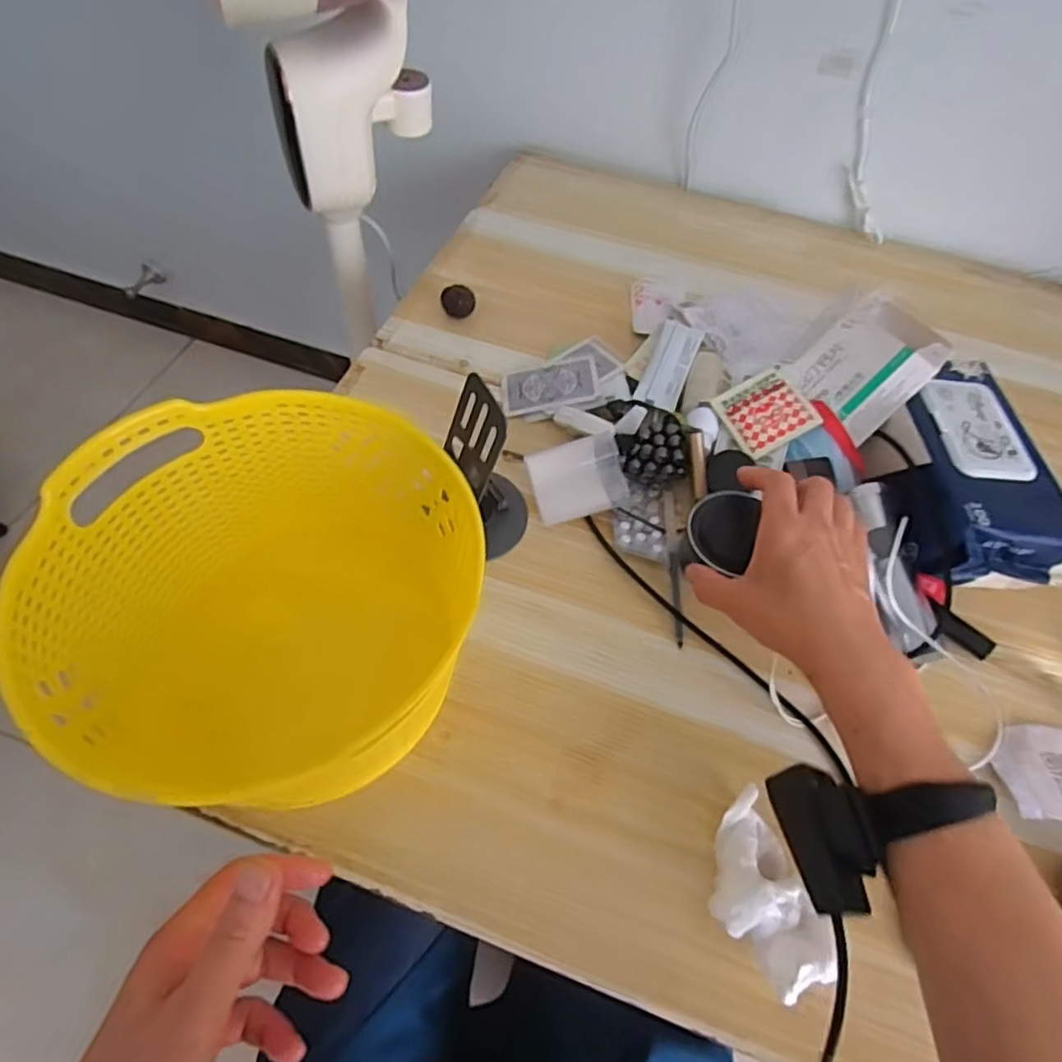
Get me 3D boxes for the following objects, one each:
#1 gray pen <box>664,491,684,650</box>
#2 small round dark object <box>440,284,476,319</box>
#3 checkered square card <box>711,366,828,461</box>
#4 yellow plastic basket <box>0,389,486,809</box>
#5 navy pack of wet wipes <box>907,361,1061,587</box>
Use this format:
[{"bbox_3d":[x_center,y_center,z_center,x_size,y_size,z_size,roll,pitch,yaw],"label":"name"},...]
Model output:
[{"bbox_3d":[0.109,0.025,0.498,0.009,0.011,0.127,3,57,-2],"label":"gray pen"},{"bbox_3d":[-0.070,-0.224,0.637,0.032,0.023,0.025,-2,57,-5],"label":"small round dark object"},{"bbox_3d":[0.190,-0.096,0.530,0.061,0.004,0.061,-31,72,4],"label":"checkered square card"},{"bbox_3d":[-0.161,0.031,0.403,0.204,0.135,0.199,2,57,-3],"label":"yellow plastic basket"},{"bbox_3d":[0.328,-0.044,0.504,0.096,0.068,0.179,-1,57,-4],"label":"navy pack of wet wipes"}]

